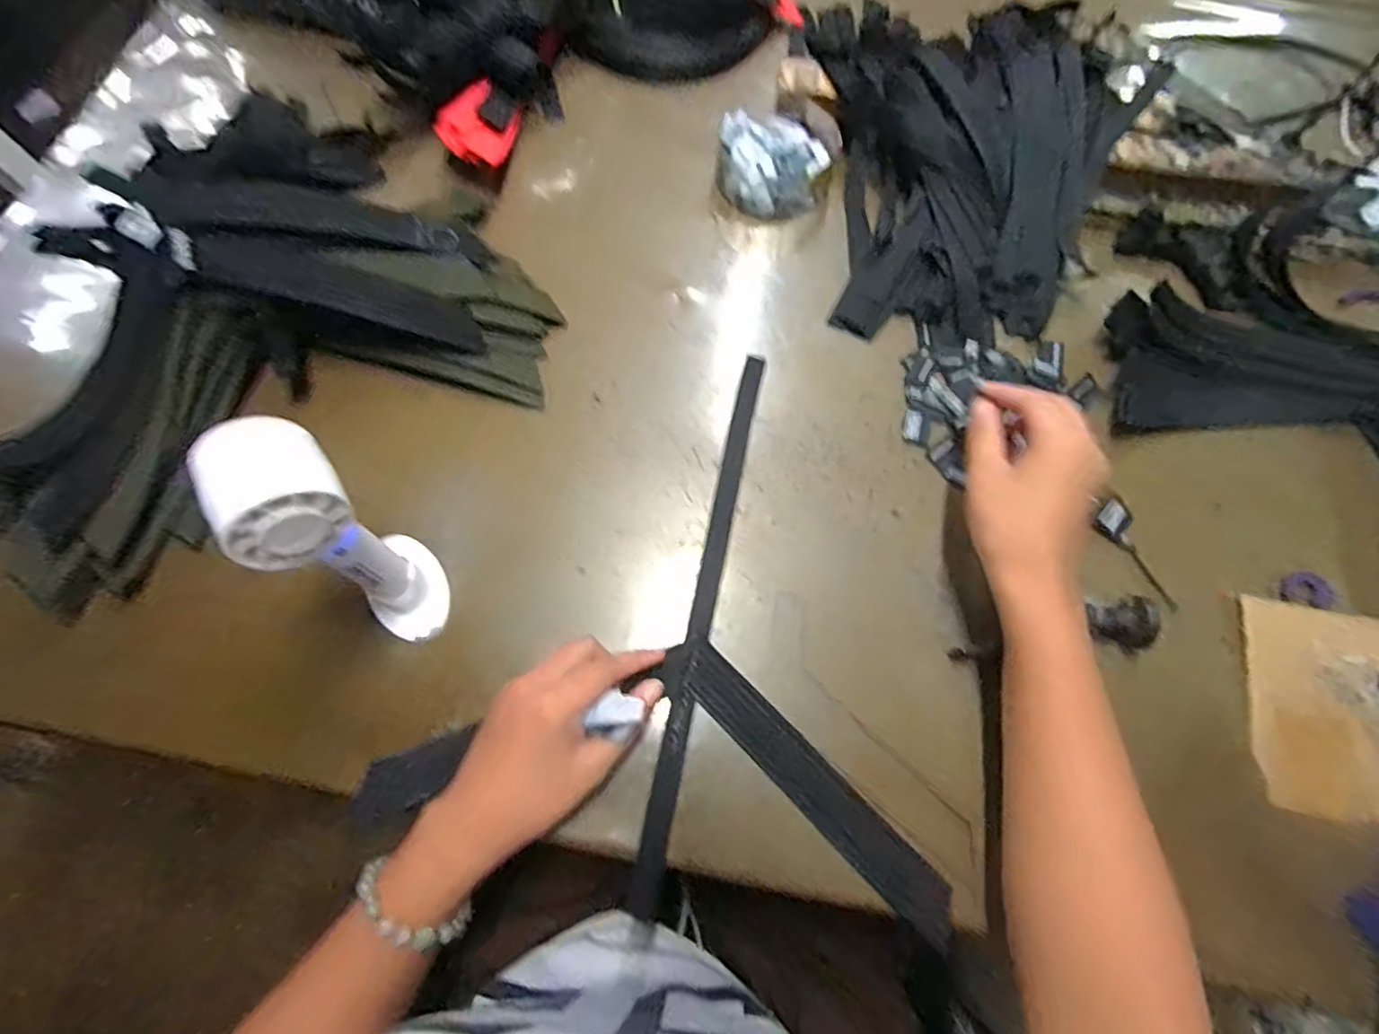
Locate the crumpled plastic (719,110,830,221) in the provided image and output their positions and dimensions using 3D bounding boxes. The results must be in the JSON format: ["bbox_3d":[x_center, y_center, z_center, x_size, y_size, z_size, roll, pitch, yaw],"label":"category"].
[{"bbox_3d":[0.070,-0.303,0.503,0.087,0.033,0.090,9,70,3],"label":"crumpled plastic"}]

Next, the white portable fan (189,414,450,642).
[{"bbox_3d":[-0.180,0.013,0.315,0.065,0.163,0.065,33,73,11],"label":"white portable fan"}]

